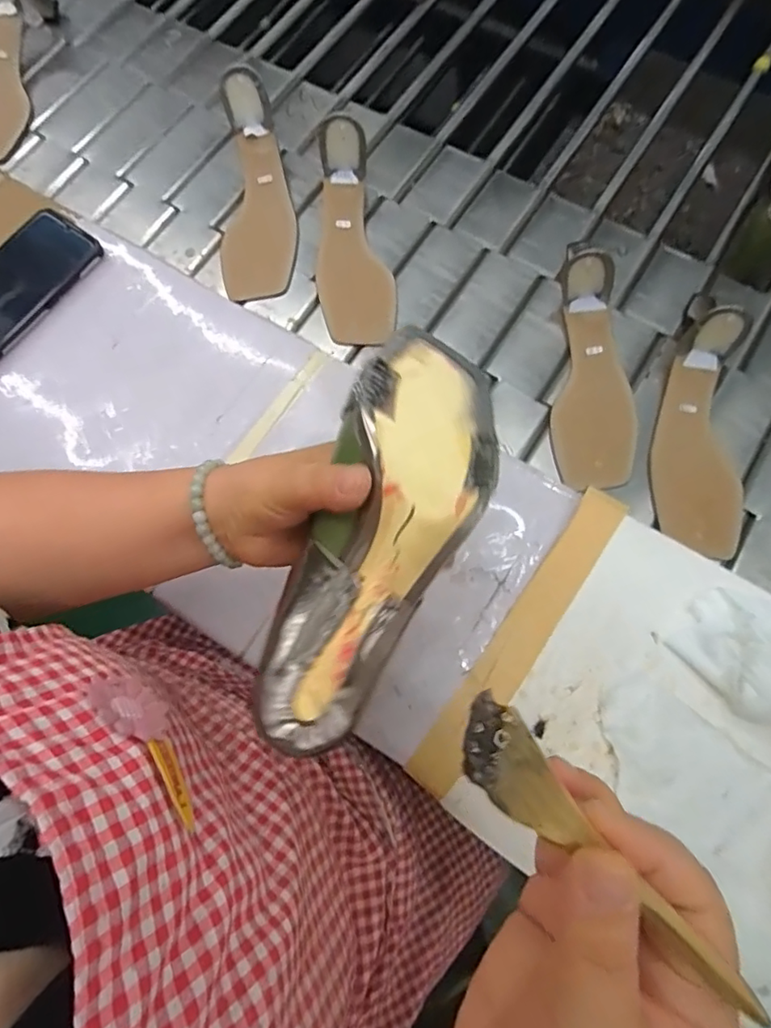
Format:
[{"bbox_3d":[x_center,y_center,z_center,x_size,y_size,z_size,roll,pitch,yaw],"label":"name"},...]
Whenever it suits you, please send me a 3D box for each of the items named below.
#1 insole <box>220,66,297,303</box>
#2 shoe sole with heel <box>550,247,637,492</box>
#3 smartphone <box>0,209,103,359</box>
[{"bbox_3d":[-0.135,-0.327,0.567,0.080,0.047,0.224,-3,92,0],"label":"insole"},{"bbox_3d":[0.192,-0.125,0.492,0.074,0.060,0.200,3,73,3],"label":"shoe sole with heel"},{"bbox_3d":[-0.331,-0.199,0.494,0.070,0.016,0.163,34,78,13],"label":"smartphone"}]

